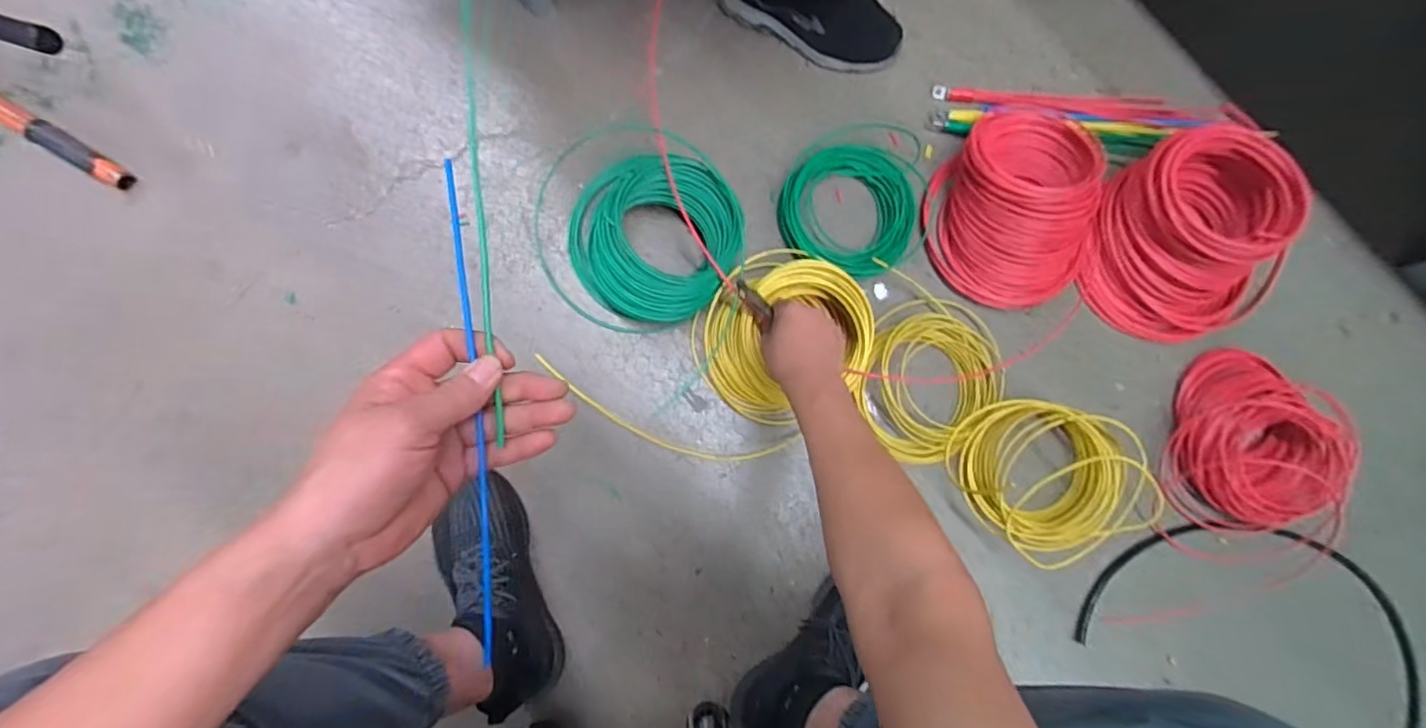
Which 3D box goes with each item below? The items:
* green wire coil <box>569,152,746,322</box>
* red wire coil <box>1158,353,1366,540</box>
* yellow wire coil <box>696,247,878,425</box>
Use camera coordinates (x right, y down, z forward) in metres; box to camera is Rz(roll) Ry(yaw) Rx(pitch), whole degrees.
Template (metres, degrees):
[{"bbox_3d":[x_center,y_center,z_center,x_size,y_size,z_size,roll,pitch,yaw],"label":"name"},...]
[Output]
[{"bbox_3d":[-0.080,-0.161,0.755,0.216,0.099,0.197,0,84,-4],"label":"green wire coil"},{"bbox_3d":[0.724,0.109,0.785,0.203,0.078,0.218,0,84,-4],"label":"red wire coil"},{"bbox_3d":[0.089,-0.031,0.755,0.202,0.074,0.204,0,84,-4],"label":"yellow wire coil"}]

